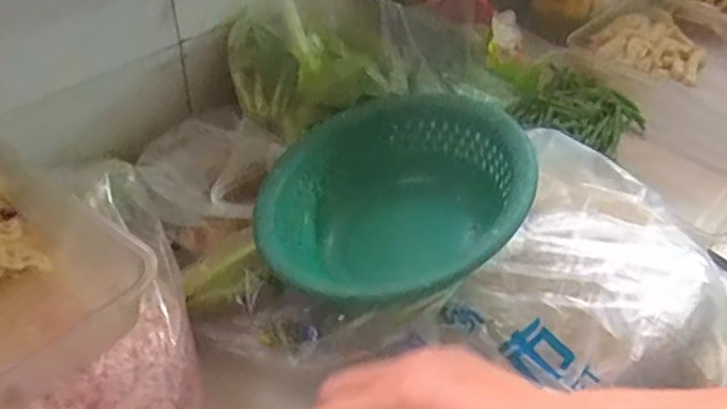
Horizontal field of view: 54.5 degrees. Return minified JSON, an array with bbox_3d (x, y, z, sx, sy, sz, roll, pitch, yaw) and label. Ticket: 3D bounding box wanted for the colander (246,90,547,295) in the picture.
[{"bbox_3d":[0.033,0.010,0.610,0.231,0.095,0.231,3,45,27],"label":"colander"}]

